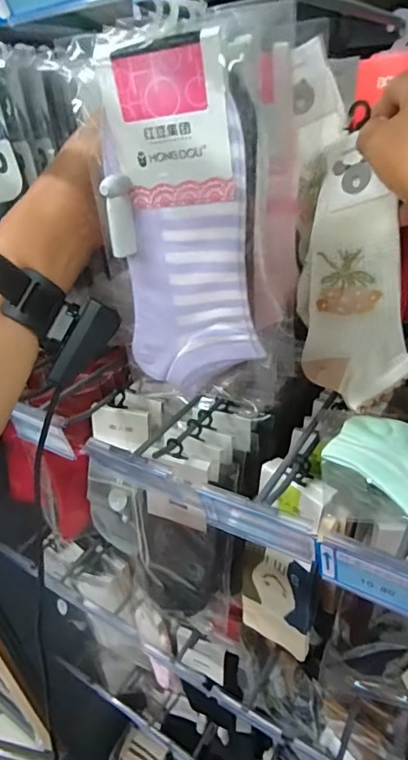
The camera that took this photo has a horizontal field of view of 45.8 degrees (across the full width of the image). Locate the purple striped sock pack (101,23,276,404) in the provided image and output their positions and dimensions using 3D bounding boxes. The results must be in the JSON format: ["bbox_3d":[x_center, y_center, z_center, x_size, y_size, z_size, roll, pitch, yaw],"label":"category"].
[{"bbox_3d":[-0.014,-0.082,0.310,0.098,0.227,0.014,2,34,15],"label":"purple striped sock pack"}]

